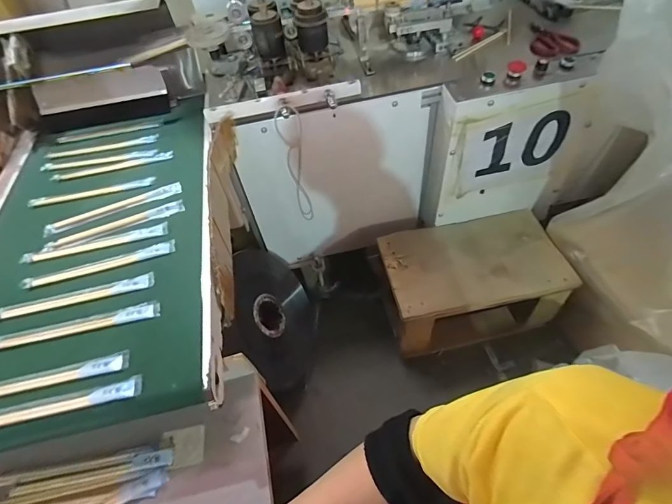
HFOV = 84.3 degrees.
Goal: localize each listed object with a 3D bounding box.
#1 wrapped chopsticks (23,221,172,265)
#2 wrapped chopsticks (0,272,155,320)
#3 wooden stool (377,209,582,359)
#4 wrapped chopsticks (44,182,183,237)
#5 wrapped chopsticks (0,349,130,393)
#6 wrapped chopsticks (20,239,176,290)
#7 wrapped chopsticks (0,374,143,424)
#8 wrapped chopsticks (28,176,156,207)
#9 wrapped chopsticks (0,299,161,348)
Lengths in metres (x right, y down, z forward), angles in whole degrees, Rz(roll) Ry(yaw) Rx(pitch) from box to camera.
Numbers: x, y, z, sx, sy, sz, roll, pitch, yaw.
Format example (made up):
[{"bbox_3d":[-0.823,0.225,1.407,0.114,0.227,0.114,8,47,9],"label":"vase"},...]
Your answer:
[{"bbox_3d":[-0.384,-0.012,0.595,0.223,0.005,0.027,-15,52,-6],"label":"wrapped chopsticks"},{"bbox_3d":[-0.379,0.067,0.536,0.226,0.005,0.027,-14,52,-5],"label":"wrapped chopsticks"},{"bbox_3d":[0.363,0.083,1.027,0.444,0.231,0.260,-12,52,-4],"label":"wooden stool"},{"bbox_3d":[-0.387,-0.077,0.651,0.230,0.007,0.033,-20,53,-10],"label":"wrapped chopsticks"},{"bbox_3d":[-0.372,0.159,0.460,0.224,0.004,0.023,-13,52,-5],"label":"wrapped chopsticks"},{"bbox_3d":[-0.362,0.020,0.571,0.226,0.007,0.024,-15,52,-6],"label":"wrapped chopsticks"},{"bbox_3d":[-0.346,0.183,0.438,0.226,0.008,0.023,-12,52,-4],"label":"wrapped chopsticks"},{"bbox_3d":[-0.449,-0.111,0.687,0.225,0.007,0.025,-11,52,-3],"label":"wrapped chopsticks"},{"bbox_3d":[-0.354,0.100,0.502,0.223,0.006,0.027,-12,52,-4],"label":"wrapped chopsticks"}]

